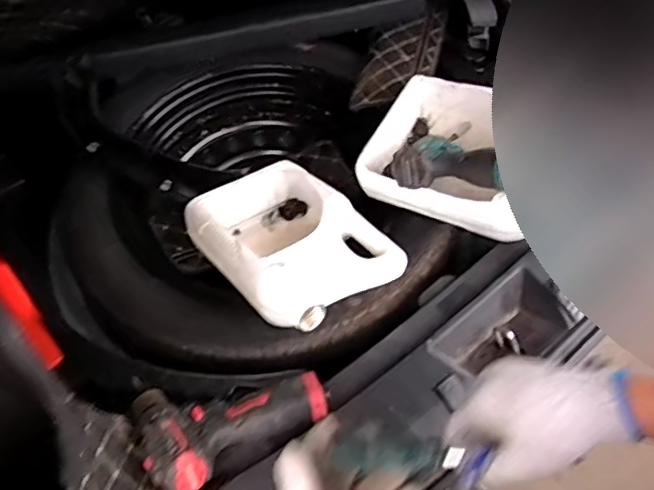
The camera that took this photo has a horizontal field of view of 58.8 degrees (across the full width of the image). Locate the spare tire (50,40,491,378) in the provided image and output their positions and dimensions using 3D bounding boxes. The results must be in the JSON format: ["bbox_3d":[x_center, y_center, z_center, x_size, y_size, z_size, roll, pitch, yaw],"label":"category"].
[{"bbox_3d":[-0.112,-0.060,0.965,0.586,0.193,0.559,-1,59,2],"label":"spare tire"}]

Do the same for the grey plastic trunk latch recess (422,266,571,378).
[{"bbox_3d":[0.217,0.118,0.736,0.165,0.047,0.096,-34,64,-16],"label":"grey plastic trunk latch recess"}]

